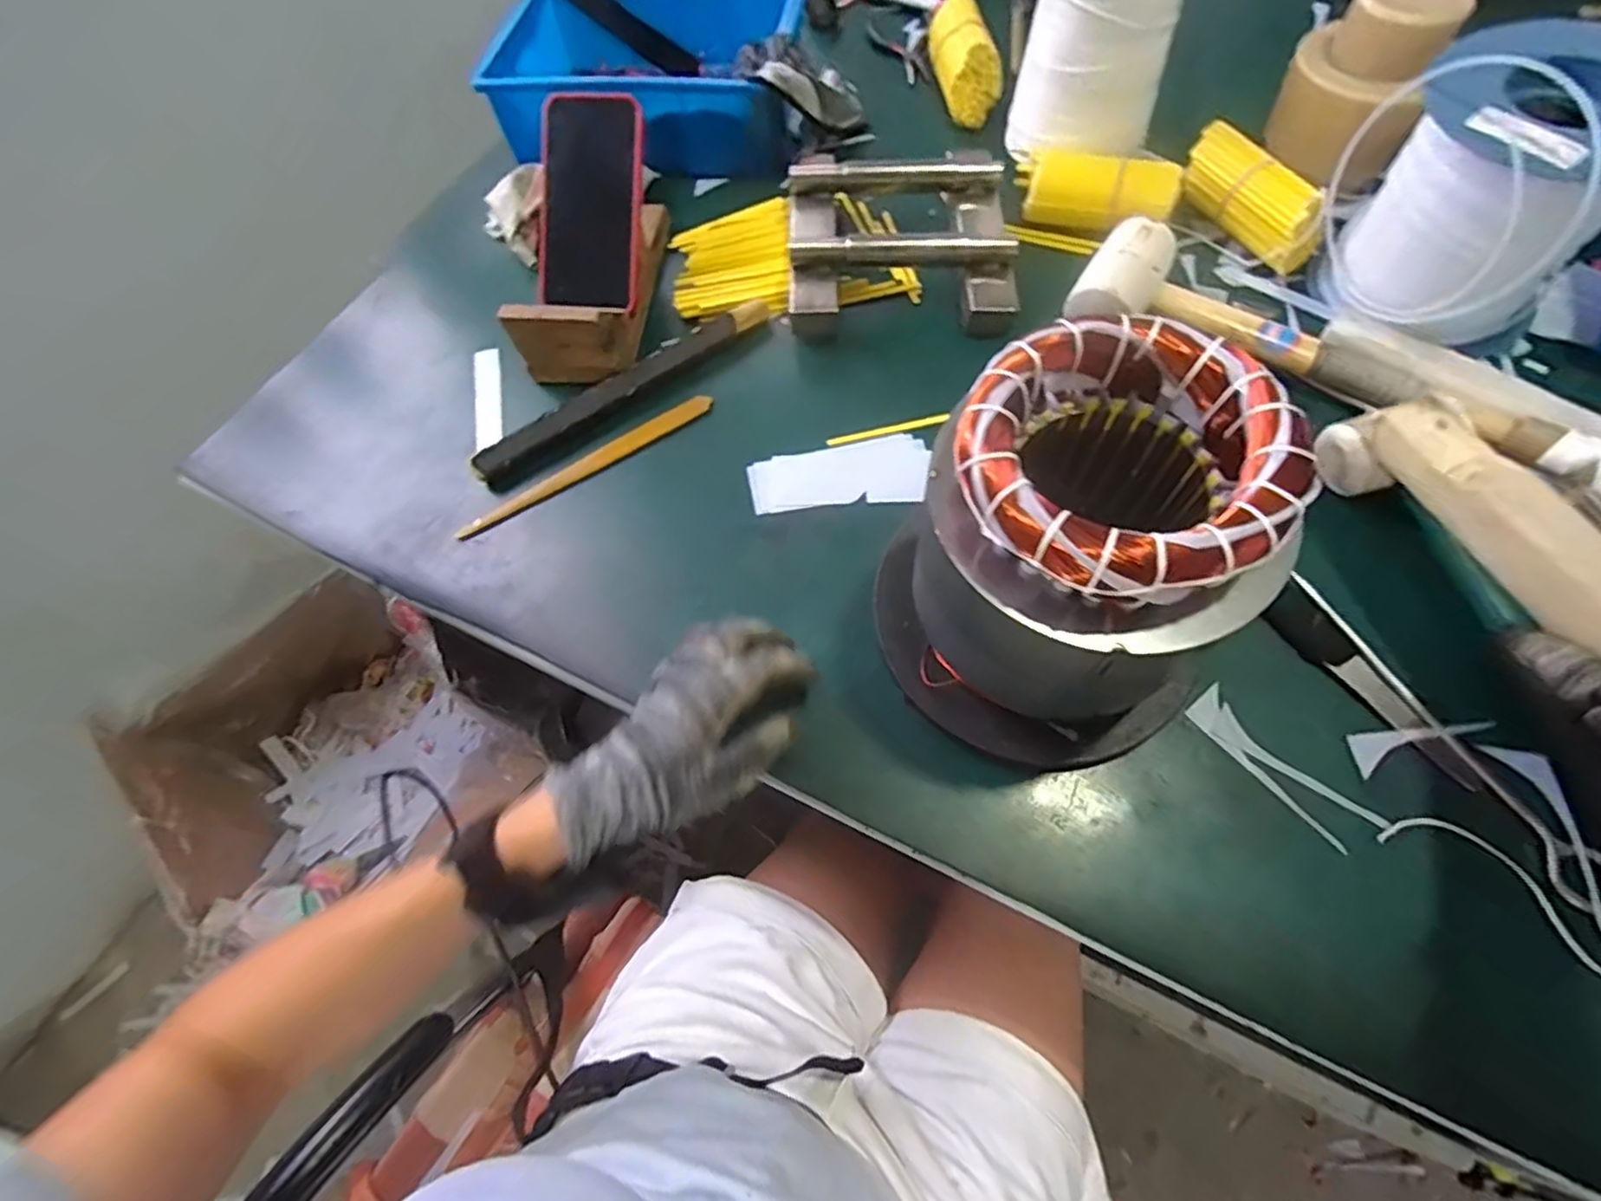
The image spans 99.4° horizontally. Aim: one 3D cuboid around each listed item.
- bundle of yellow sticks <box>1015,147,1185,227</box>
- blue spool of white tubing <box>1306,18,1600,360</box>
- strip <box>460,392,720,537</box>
[{"bbox_3d":[0.245,-0.343,0.563,0.129,0.039,0.047,14,67,9],"label":"bundle of yellow sticks"},{"bbox_3d":[0.451,-0.266,0.457,0.125,0.152,0.154,-38,69,-14],"label":"blue spool of white tubing"},{"bbox_3d":[-0.163,-0.103,0.522,0.213,0.005,0.016,-32,75,-9],"label":"strip"}]

